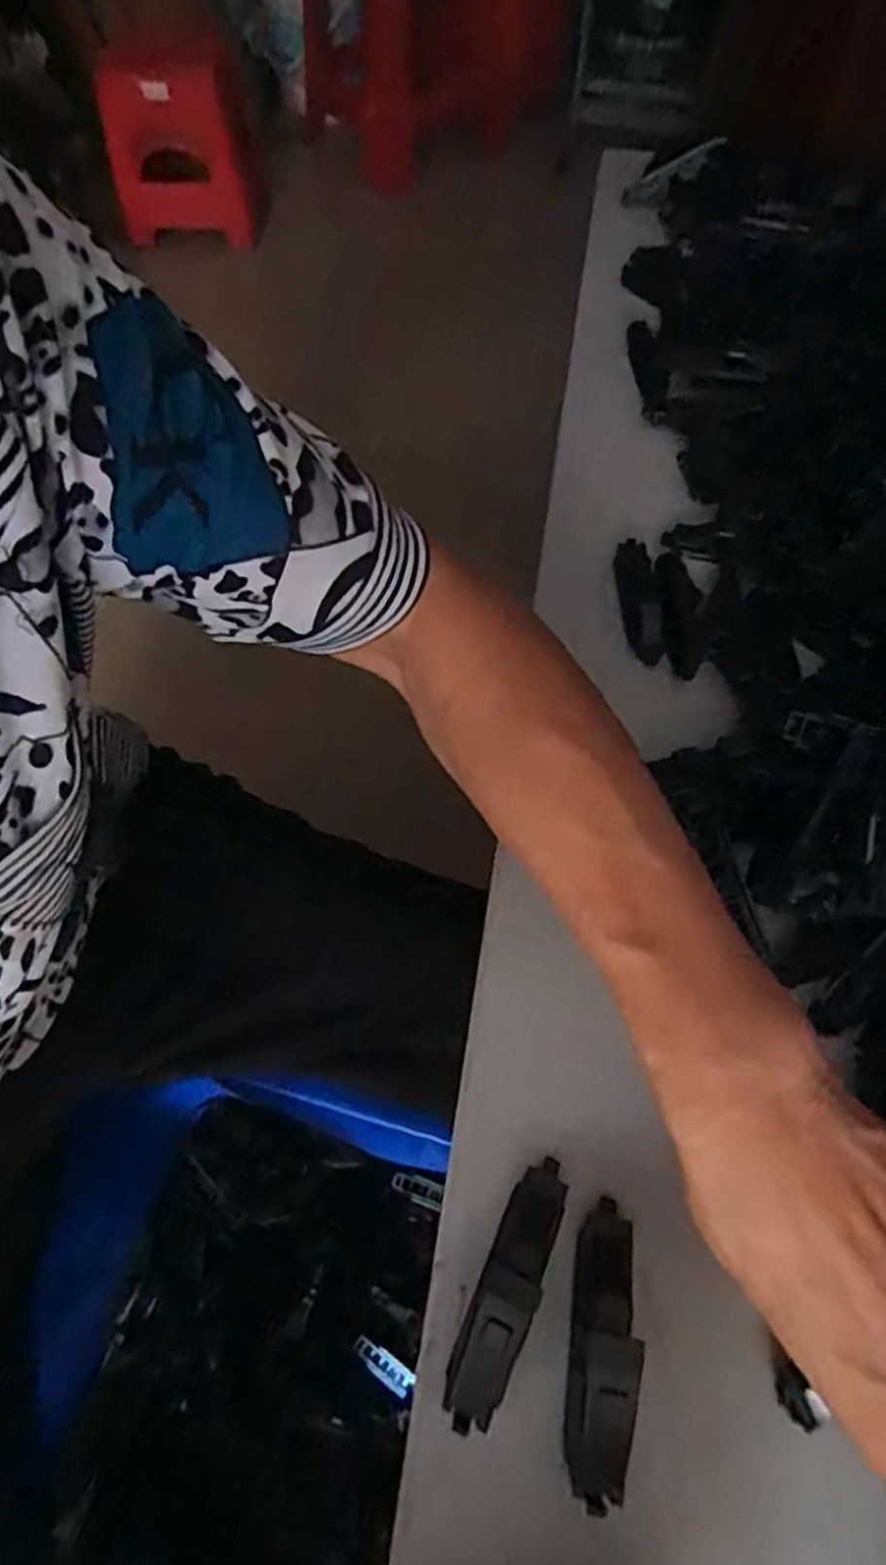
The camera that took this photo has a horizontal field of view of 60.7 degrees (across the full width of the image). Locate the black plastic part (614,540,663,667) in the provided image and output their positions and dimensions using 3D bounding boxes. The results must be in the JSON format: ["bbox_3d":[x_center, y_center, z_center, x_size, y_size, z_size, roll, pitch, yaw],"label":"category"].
[{"bbox_3d":[0.106,-0.100,0.411,0.019,0.012,0.078,-3,60,-2],"label":"black plastic part"}]

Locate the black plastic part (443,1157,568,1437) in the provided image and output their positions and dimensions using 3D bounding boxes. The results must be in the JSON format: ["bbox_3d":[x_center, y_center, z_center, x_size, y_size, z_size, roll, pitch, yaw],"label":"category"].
[{"bbox_3d":[0.022,0.168,0.254,0.020,0.019,0.080,20,62,11],"label":"black plastic part"}]

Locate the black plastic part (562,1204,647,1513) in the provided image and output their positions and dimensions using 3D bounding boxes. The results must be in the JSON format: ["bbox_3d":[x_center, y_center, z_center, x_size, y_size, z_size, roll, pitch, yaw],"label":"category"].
[{"bbox_3d":[0.052,0.183,0.246,0.020,0.020,0.081,8,60,4],"label":"black plastic part"}]

